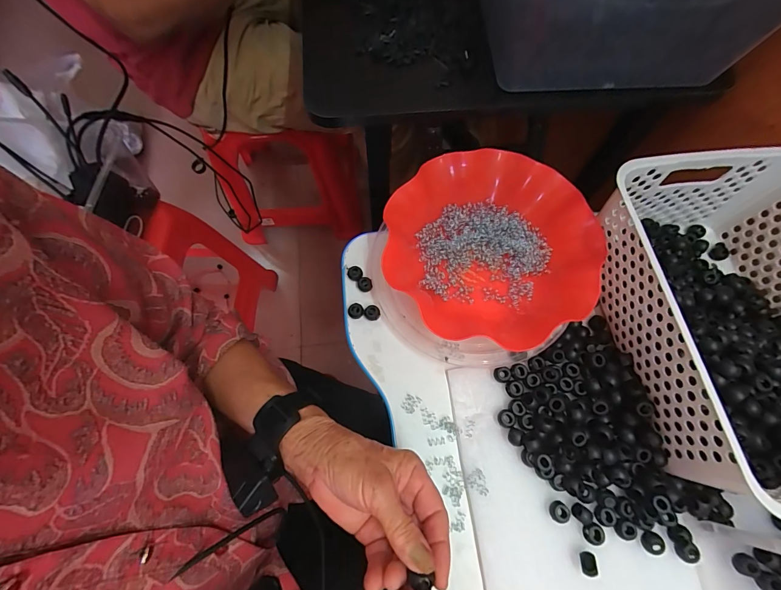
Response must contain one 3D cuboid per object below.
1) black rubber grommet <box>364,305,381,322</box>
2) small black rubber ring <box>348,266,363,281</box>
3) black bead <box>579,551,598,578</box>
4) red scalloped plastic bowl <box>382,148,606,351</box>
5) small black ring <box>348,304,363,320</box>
[{"bbox_3d":[-0.021,0.021,0.400,0.018,0.012,0.016,-7,70,-2],"label":"black rubber grommet"},{"bbox_3d":[-0.042,-0.026,0.416,0.018,0.005,0.018,0,70,0],"label":"small black rubber ring"},{"bbox_3d":[0.175,0.238,0.307,0.011,0.011,0.017,4,70,2],"label":"black bead"},{"bbox_3d":[0.107,-0.050,0.390,0.215,0.066,0.215,0,70,0],"label":"red scalloped plastic bowl"},{"bbox_3d":[-0.040,0.018,0.398,0.016,0.010,0.017,0,70,0],"label":"small black ring"}]

